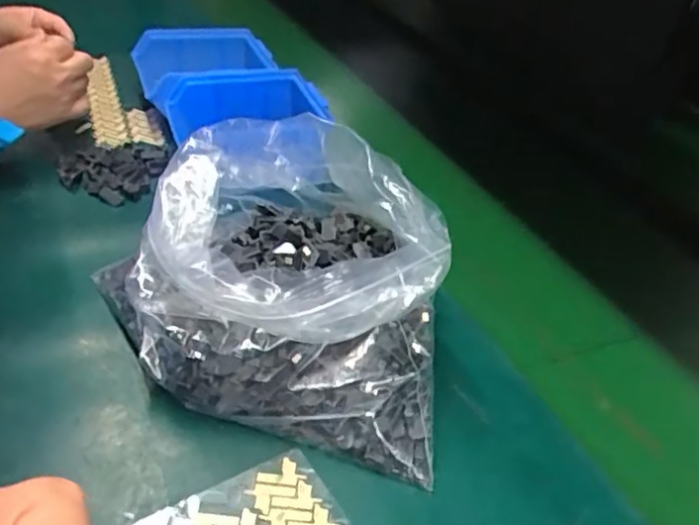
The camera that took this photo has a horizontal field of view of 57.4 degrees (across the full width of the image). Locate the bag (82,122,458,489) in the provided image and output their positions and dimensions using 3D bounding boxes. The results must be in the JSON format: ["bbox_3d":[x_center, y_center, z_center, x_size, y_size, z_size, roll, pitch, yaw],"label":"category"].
[{"bbox_3d":[-0.042,0.002,0.418,0.237,0.116,0.187,14,36,9],"label":"bag"}]

